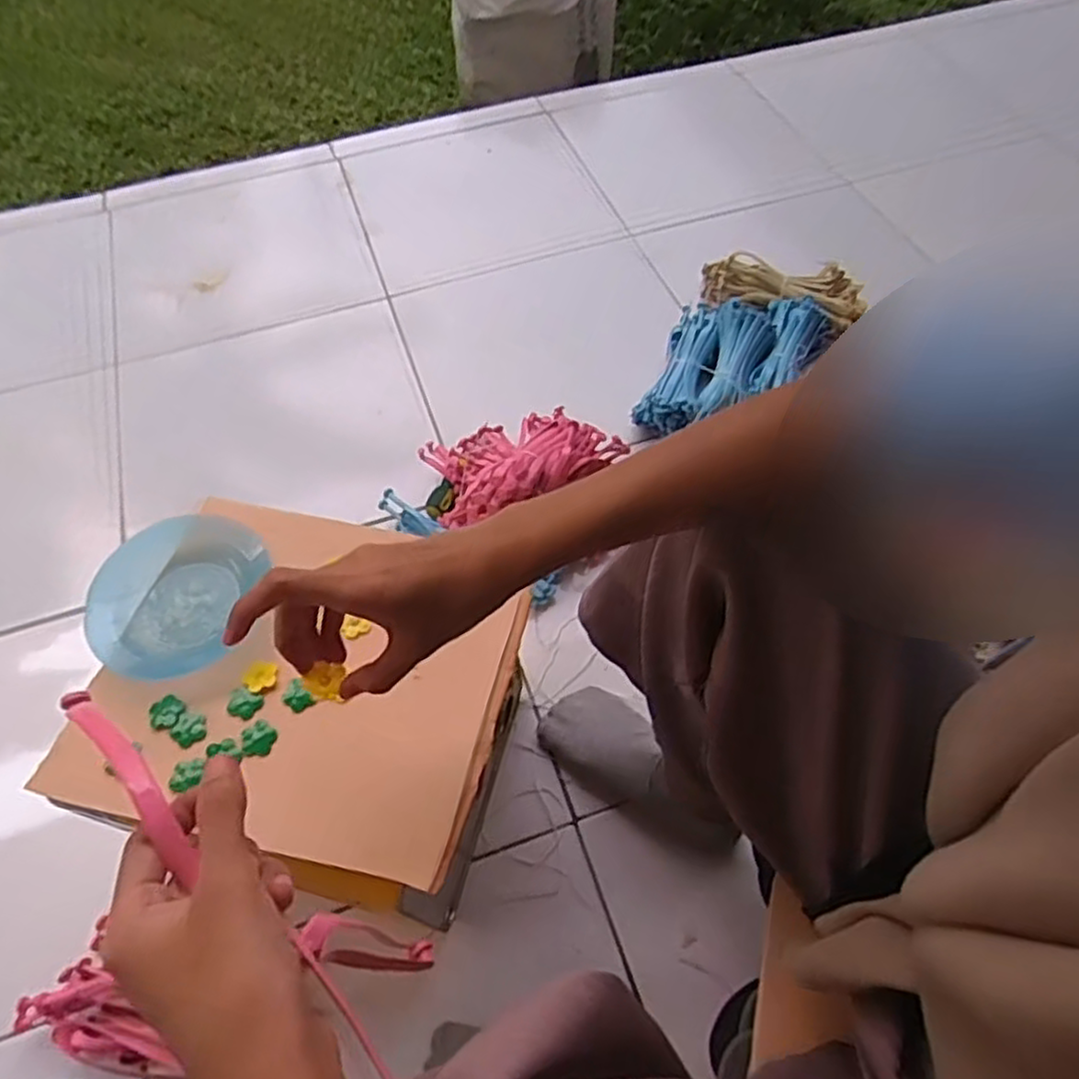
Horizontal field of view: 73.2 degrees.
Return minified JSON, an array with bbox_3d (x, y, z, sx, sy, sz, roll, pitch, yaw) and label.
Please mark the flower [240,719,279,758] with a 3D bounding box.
[{"bbox_3d":[-0.190,0.135,0.490,0.022,0.005,0.024,-1,58,1],"label":"flower"}]

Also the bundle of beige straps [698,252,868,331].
[{"bbox_3d":[0.332,-0.341,1.009,0.224,0.059,0.081,17,60,12],"label":"bundle of beige straps"}]

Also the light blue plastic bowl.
[{"bbox_3d":[-0.267,0.039,0.530,0.102,0.034,0.123,14,59,10],"label":"light blue plastic bowl"}]

